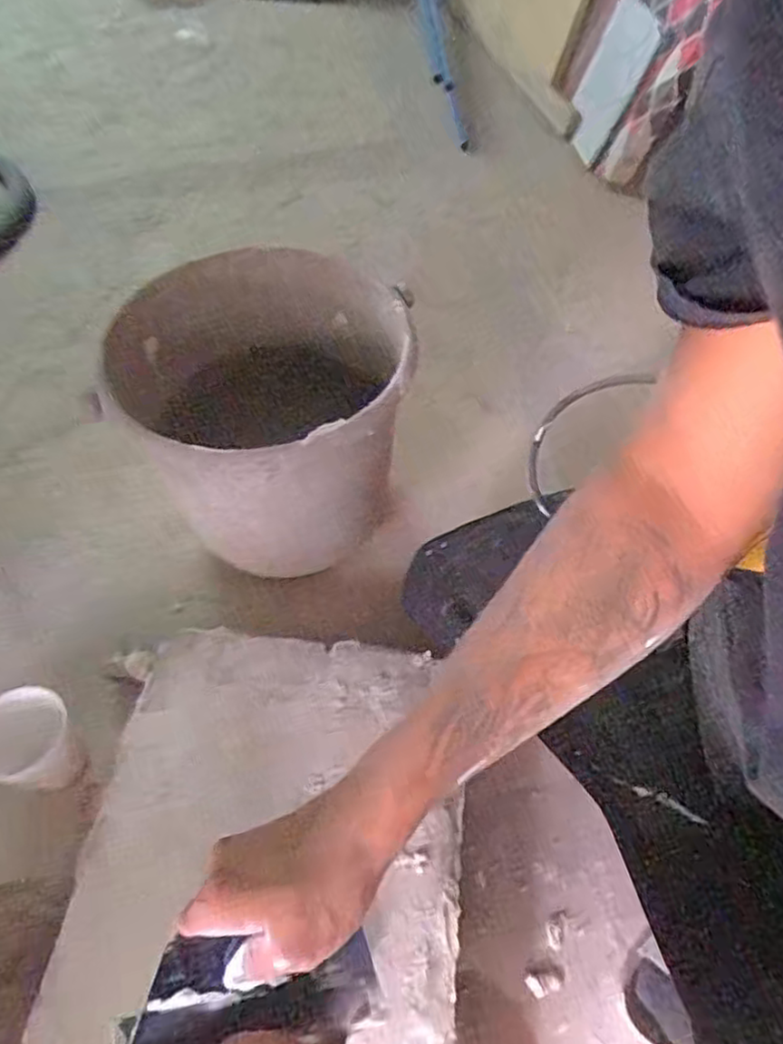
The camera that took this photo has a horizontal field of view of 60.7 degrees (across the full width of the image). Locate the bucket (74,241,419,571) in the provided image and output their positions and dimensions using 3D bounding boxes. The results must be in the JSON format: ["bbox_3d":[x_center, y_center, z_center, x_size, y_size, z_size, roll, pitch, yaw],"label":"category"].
[{"bbox_3d":[-0.132,-0.108,0.700,0.292,0.229,0.291,-3,56,-3],"label":"bucket"}]

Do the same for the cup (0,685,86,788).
[{"bbox_3d":[-0.319,0.201,0.597,0.073,0.085,0.079,0,55,0],"label":"cup"}]

